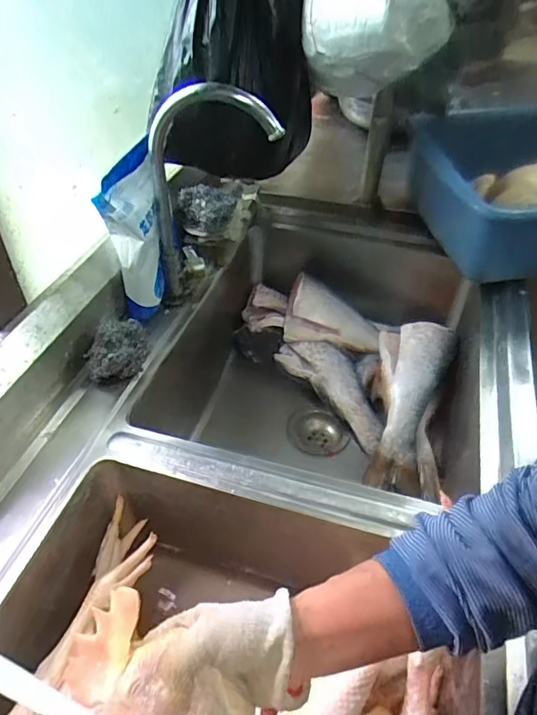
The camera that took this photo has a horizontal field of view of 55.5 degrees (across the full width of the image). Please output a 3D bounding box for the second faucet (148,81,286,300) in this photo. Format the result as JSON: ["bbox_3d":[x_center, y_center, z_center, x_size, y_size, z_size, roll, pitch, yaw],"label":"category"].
[{"bbox_3d":[-0.068,-0.204,0.677,0.161,0.293,0.041,2,44,1],"label":"second faucet"}]

